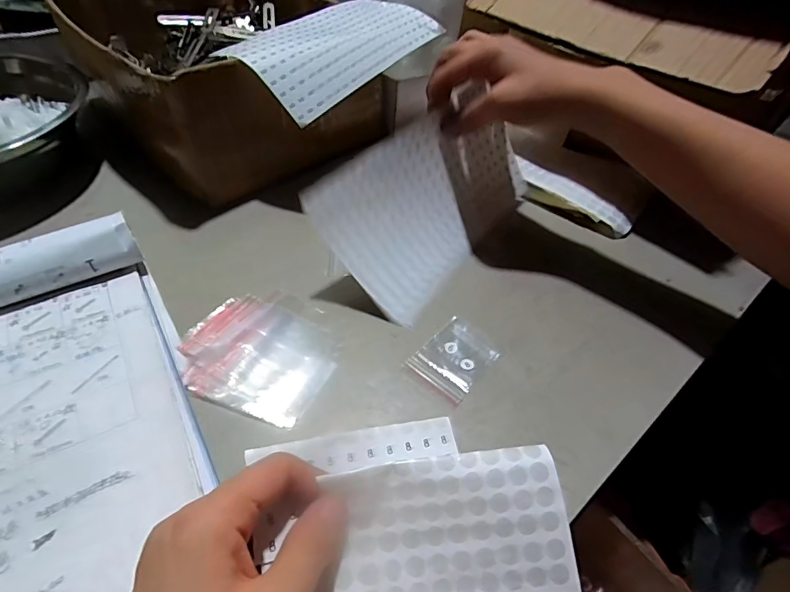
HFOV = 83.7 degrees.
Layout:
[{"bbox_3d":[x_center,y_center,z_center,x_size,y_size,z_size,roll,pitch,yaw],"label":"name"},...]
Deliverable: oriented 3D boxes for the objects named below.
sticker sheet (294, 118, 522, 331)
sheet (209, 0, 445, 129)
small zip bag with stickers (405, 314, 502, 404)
[{"bbox_3d":[0.038,-0.089,0.393,0.221,0.126,0.018,-42,19,-27],"label":"sticker sheet"},{"bbox_3d":[-0.056,-0.257,0.446,0.111,0.023,0.219,39,59,6],"label":"sheet"},{"bbox_3d":[0.045,0.047,0.332,0.049,0.004,0.062,37,54,24],"label":"small zip bag with stickers"}]

